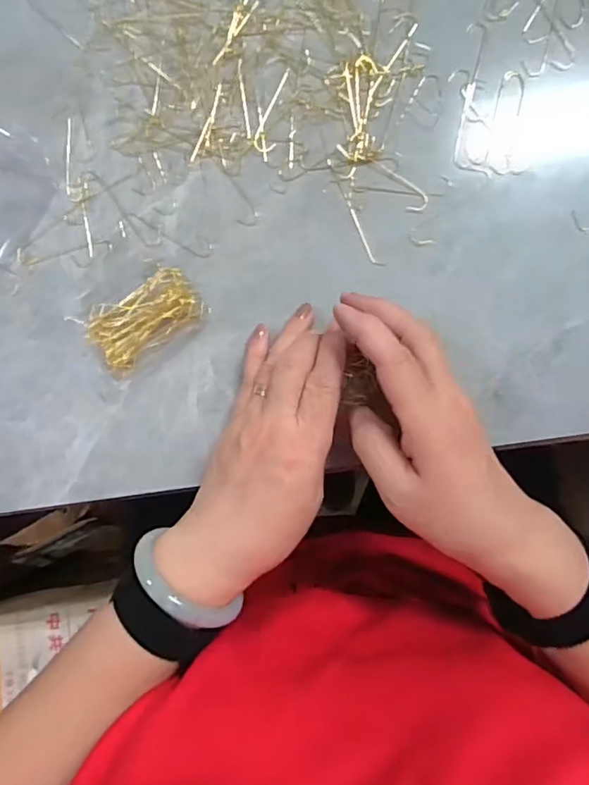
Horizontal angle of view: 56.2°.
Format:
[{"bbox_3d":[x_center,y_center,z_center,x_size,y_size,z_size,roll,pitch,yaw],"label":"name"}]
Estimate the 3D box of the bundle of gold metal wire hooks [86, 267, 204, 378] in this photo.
[{"bbox_3d":[-0.093,-0.046,0.344,0.071,0.018,0.044,-34,86,1],"label":"bundle of gold metal wire hooks"}]

